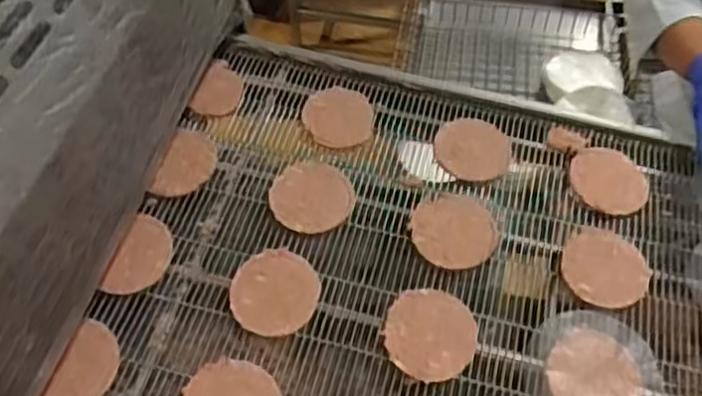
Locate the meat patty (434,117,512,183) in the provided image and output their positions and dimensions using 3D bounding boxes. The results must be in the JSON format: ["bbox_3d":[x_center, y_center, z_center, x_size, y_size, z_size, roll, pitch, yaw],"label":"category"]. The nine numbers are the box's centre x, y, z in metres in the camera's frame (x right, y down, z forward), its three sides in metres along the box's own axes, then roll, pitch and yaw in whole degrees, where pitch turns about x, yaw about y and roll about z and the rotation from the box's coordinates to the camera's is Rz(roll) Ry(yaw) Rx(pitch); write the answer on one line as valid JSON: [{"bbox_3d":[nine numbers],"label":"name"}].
[{"bbox_3d":[0.134,-0.054,0.761,0.082,0.005,0.083,10,55,7],"label":"meat patty"}]

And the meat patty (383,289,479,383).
[{"bbox_3d":[0.073,0.125,0.633,0.082,0.004,0.086,11,56,8],"label":"meat patty"}]

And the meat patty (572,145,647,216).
[{"bbox_3d":[0.277,-0.019,0.742,0.077,0.007,0.089,1,55,1],"label":"meat patty"}]

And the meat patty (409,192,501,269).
[{"bbox_3d":[0.105,0.032,0.698,0.083,0.005,0.091,0,55,0],"label":"meat patty"}]

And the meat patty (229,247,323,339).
[{"bbox_3d":[-0.071,0.088,0.651,0.079,0.009,0.087,-2,55,-1],"label":"meat patty"}]

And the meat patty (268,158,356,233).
[{"bbox_3d":[-0.041,-0.002,0.717,0.082,0.005,0.083,0,55,0],"label":"meat patty"}]

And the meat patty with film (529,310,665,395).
[{"bbox_3d":[0.221,0.159,0.616,0.113,0.005,0.121,0,55,0],"label":"meat patty with film"}]

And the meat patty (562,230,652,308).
[{"bbox_3d":[0.252,0.068,0.681,0.082,0.004,0.084,0,55,0],"label":"meat patty"}]

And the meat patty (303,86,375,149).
[{"bbox_3d":[-0.013,-0.095,0.781,0.076,0.006,0.094,3,55,2],"label":"meat patty"}]

